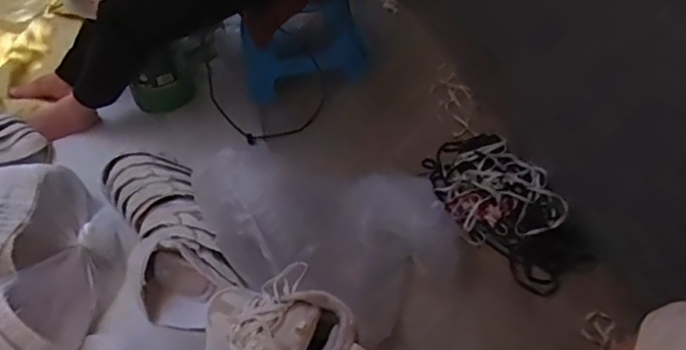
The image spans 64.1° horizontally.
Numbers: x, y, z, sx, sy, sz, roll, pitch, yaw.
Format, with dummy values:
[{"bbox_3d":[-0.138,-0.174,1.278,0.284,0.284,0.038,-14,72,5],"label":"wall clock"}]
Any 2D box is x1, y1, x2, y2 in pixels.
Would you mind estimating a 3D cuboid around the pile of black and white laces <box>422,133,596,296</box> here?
[{"bbox_3d":[0.330,0.068,1.155,0.221,0.080,0.405,-14,45,-10],"label":"pile of black and white laces"}]

